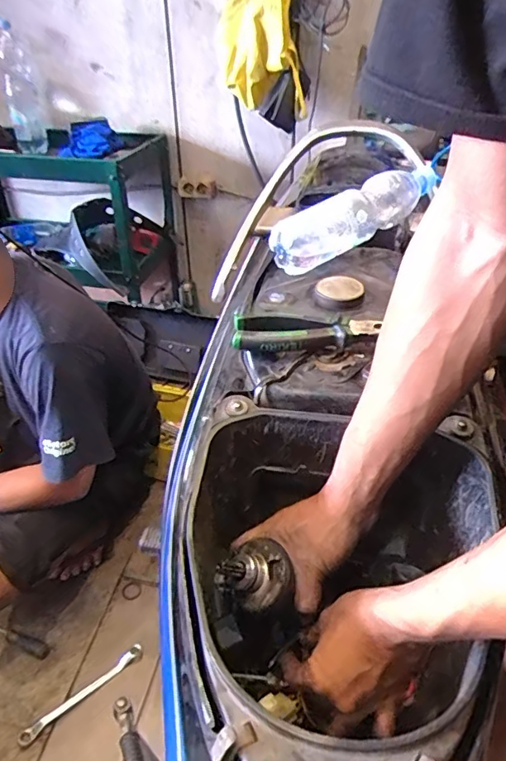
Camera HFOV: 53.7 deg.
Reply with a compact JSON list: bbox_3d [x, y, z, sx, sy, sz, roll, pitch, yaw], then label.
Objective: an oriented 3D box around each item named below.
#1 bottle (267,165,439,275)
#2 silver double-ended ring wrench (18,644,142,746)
[{"bbox_3d":[0.136,-0.212,0.634,0.246,0.067,0.054,-30,46,-17],"label":"bottle"},{"bbox_3d":[-0.328,0.604,0.969,0.250,0.025,0.029,-26,44,-30],"label":"silver double-ended ring wrench"}]

